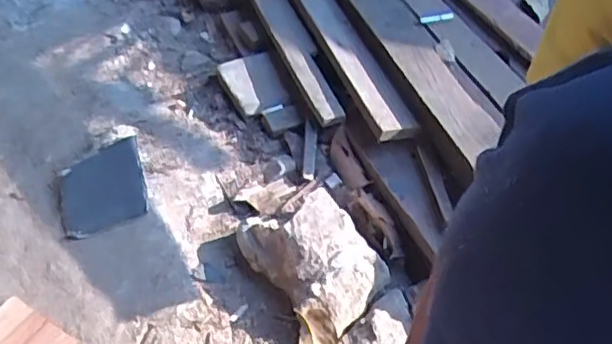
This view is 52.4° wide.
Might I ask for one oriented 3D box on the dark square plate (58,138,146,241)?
[{"bbox_3d":[-0.272,0.022,0.828,0.113,0.012,0.128,-21,57,-1],"label":"dark square plate"}]

